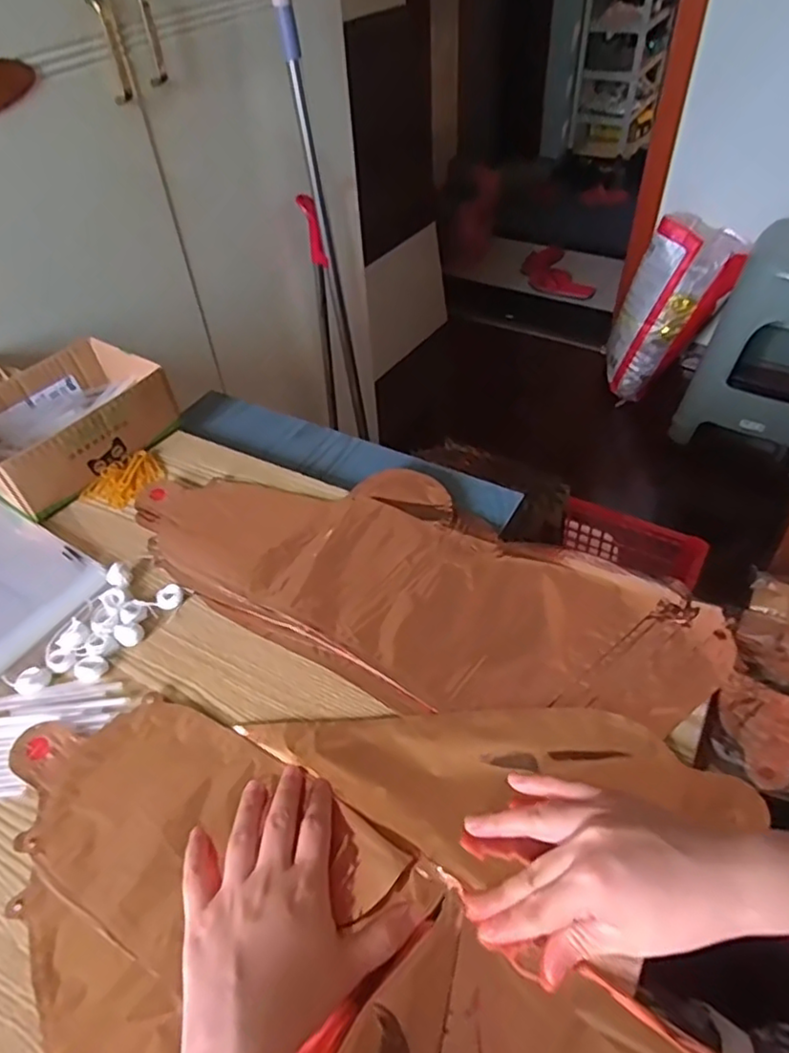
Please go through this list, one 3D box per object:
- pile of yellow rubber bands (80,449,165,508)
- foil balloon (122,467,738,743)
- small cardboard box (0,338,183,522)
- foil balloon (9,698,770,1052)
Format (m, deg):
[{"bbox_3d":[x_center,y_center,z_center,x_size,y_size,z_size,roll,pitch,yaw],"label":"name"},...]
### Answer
[{"bbox_3d":[-0.258,-0.045,0.613,0.049,0.013,0.073,31,56,29],"label":"pile of yellow rubber bands"},{"bbox_3d":[0.008,0.035,0.521,0.468,0.010,0.207,23,53,24],"label":"foil balloon"},{"bbox_3d":[-0.329,-0.106,0.631,0.136,0.059,0.179,28,55,27],"label":"small cardboard box"},{"bbox_3d":[-0.028,0.205,0.367,0.410,0.020,0.363,30,56,28],"label":"foil balloon"}]

